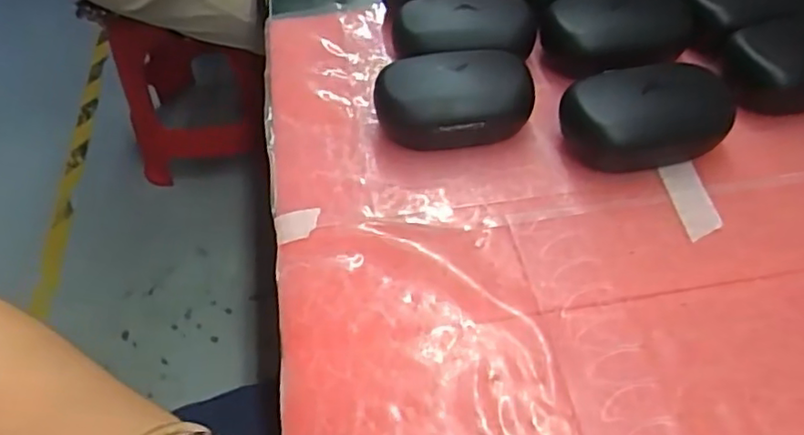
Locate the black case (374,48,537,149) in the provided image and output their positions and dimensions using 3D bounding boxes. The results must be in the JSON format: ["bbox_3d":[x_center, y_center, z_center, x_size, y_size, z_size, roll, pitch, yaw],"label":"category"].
[{"bbox_3d":[0.029,-0.064,0.354,0.086,0.035,0.048,-1,50,2],"label":"black case"}]

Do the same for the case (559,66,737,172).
[{"bbox_3d":[0.131,-0.054,0.338,0.084,0.039,0.050,-6,50,-3],"label":"case"}]

